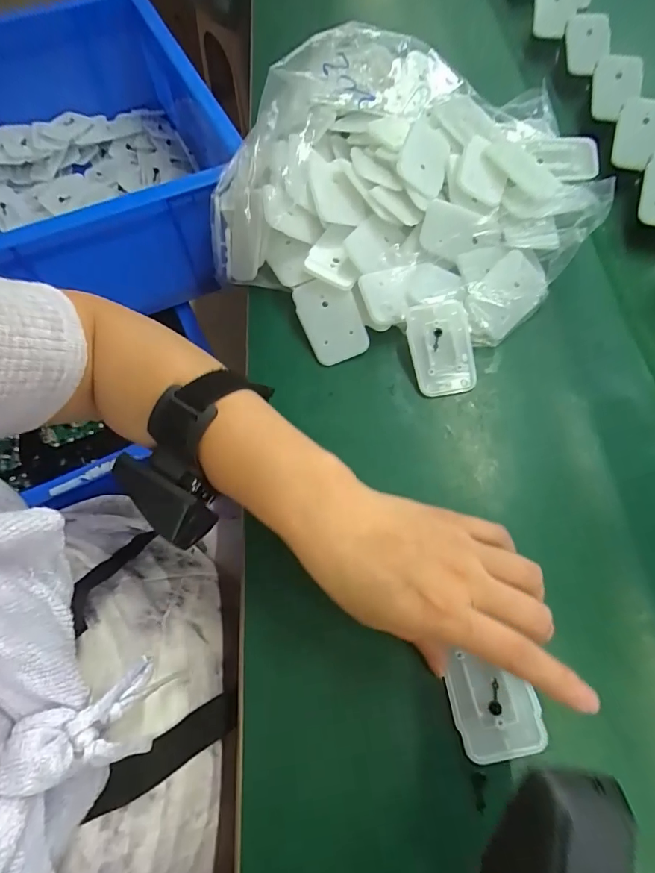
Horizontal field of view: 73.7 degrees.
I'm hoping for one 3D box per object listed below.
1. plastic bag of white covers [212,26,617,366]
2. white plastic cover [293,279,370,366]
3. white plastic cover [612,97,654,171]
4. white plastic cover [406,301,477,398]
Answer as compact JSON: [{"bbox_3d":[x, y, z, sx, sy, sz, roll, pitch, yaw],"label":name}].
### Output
[{"bbox_3d":[0.062,-0.213,0.365,0.290,0.082,0.295,39,73,18],"label":"plastic bag of white covers"},{"bbox_3d":[0.002,-0.090,0.338,0.043,0.006,0.066,-24,85,6],"label":"white plastic cover"},{"bbox_3d":[0.275,-0.266,0.382,0.039,0.008,0.072,13,80,24],"label":"white plastic cover"},{"bbox_3d":[0.084,-0.064,0.319,0.044,0.005,0.067,-12,90,-2],"label":"white plastic cover"}]

